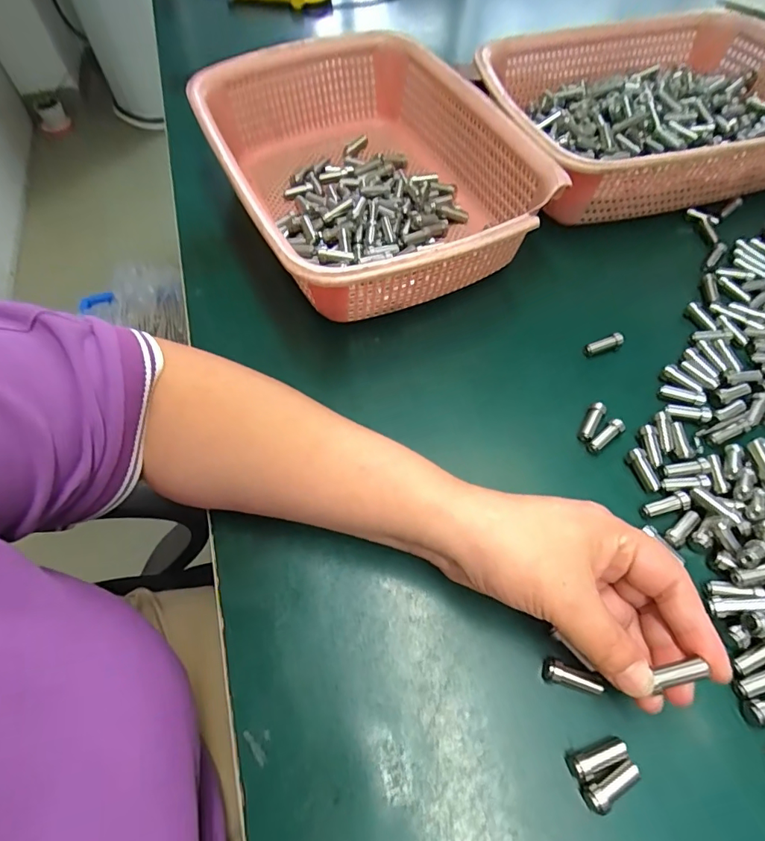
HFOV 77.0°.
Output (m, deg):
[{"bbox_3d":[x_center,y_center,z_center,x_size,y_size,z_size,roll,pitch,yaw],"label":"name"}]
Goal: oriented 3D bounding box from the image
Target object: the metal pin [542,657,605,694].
[{"bbox_3d":[0.093,0.126,0.237,0.028,0.013,0.009,14,61,10],"label":"metal pin"}]

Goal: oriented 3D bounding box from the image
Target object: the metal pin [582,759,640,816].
[{"bbox_3d":[0.102,0.164,0.215,0.028,0.010,0.011,-22,61,-10],"label":"metal pin"}]

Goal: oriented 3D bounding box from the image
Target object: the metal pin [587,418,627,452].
[{"bbox_3d":[0.142,0.010,0.305,0.026,0.009,0.008,-36,64,-17],"label":"metal pin"}]

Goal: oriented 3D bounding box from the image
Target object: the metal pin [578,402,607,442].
[{"bbox_3d":[0.135,0.001,0.309,0.009,0.006,0.027,27,64,17],"label":"metal pin"}]

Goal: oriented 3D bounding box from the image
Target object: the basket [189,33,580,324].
[{"bbox_3d":[-0.012,-0.201,0.398,0.214,0.085,0.291,-25,61,-12],"label":"basket"}]

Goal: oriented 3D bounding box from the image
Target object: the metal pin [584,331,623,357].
[{"bbox_3d":[0.158,-0.054,0.342,0.027,0.010,0.008,-16,60,-7],"label":"metal pin"}]

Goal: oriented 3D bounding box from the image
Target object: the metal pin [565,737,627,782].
[{"bbox_3d":[0.098,0.155,0.220,0.029,0.010,0.010,-15,60,-6],"label":"metal pin"}]

